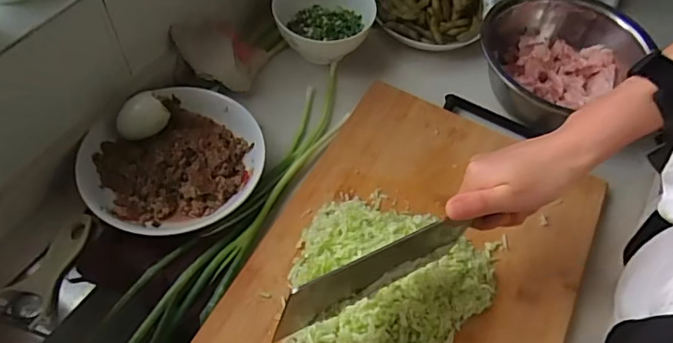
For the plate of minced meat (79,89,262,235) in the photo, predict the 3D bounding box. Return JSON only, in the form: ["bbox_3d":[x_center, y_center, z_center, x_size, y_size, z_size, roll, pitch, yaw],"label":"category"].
[{"bbox_3d":[-0.175,-0.021,0.541,0.183,0.040,0.178,2,56,-3],"label":"plate of minced meat"}]

